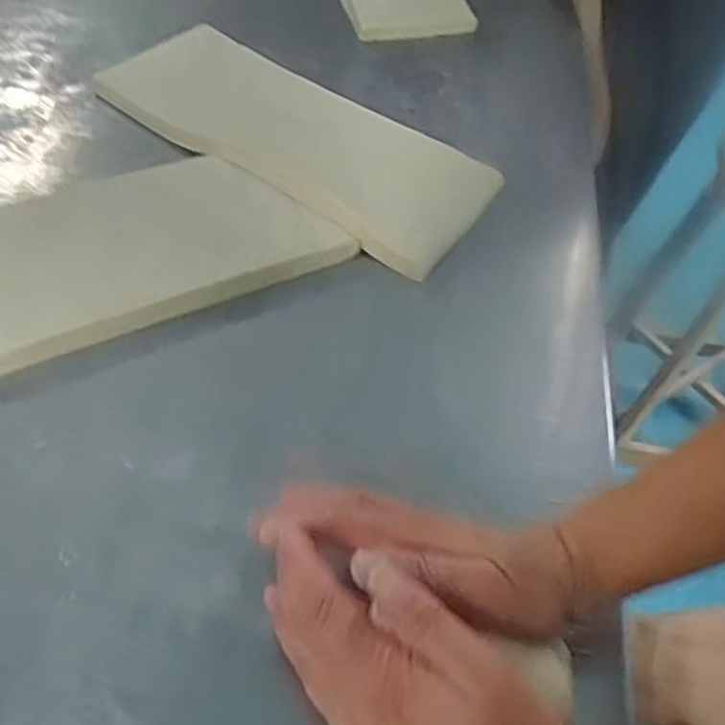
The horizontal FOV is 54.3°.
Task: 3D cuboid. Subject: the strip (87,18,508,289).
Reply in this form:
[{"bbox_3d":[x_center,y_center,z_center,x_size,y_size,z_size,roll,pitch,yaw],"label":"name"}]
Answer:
[{"bbox_3d":[-0.064,-0.220,0.666,0.399,0.033,0.154,35,56,22],"label":"strip"}]

